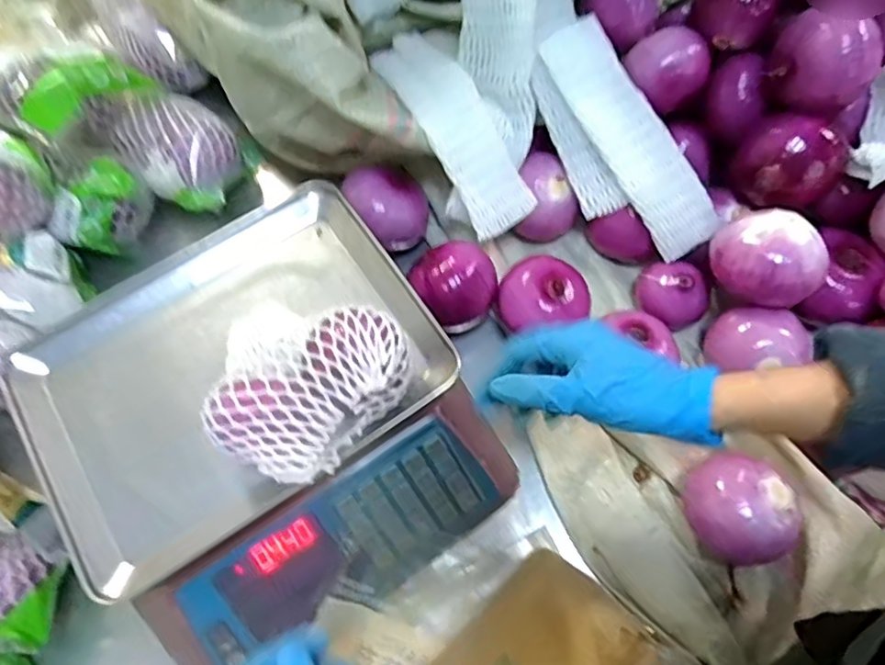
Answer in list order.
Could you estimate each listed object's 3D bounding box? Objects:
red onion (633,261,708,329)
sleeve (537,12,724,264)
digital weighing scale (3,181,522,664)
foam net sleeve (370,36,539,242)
[{"bbox_3d":[0.223,-0.035,0.597,0.056,0.053,0.059,-1,69,2],"label":"red onion"},{"bbox_3d":[0.179,-0.185,0.578,0.064,0.010,0.236,-32,91,3],"label":"sleeve"},{"bbox_3d":[-0.151,0.076,0.531,0.321,0.090,0.331,-33,71,-10],"label":"digital weighing scale"},{"bbox_3d":[0.009,-0.201,0.587,0.071,0.044,0.224,-30,84,-9],"label":"foam net sleeve"}]

